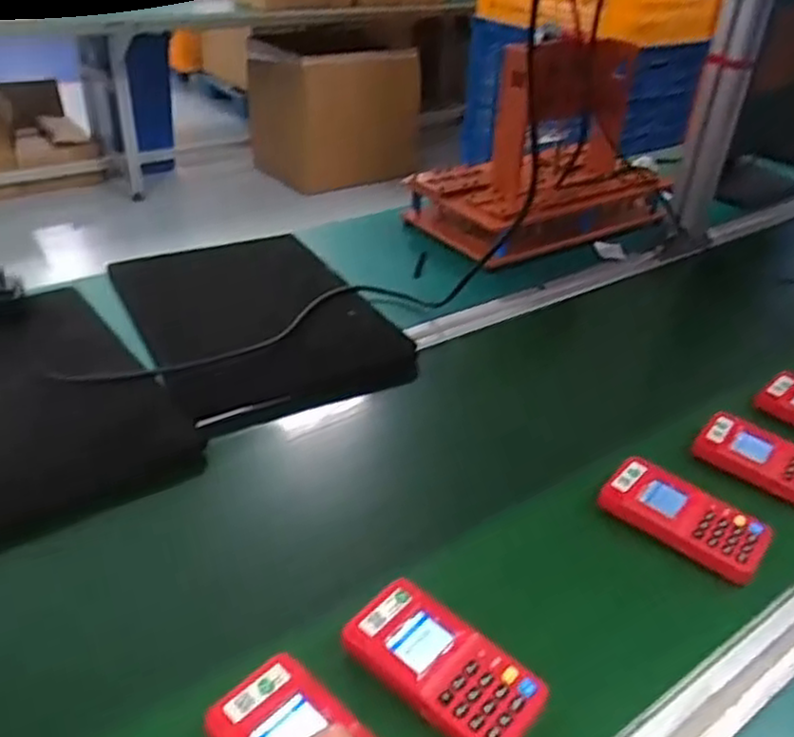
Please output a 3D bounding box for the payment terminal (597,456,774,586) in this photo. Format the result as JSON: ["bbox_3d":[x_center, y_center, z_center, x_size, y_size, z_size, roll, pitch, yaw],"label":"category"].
[{"bbox_3d":[0.233,0.118,0.600,0.126,0.032,0.056,27,35,34],"label":"payment terminal"}]

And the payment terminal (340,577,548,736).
[{"bbox_3d":[0.027,0.185,0.464,0.122,0.021,0.064,24,34,31],"label":"payment terminal"}]

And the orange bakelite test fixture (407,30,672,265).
[{"bbox_3d":[0.218,-0.330,1.086,0.361,0.268,0.199,-16,35,-33],"label":"orange bakelite test fixture"}]

